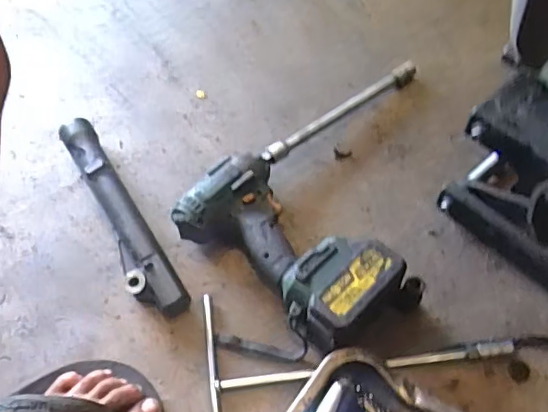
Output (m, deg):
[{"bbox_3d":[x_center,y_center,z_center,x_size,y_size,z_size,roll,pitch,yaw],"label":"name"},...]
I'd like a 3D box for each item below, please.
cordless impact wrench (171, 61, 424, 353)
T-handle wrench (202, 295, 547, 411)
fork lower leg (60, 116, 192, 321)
[{"bbox_3d":[0.105,-0.018,0.641,0.394,0.084,0.257,-33,63,-20],"label":"cordless impact wrench"},{"bbox_3d":[0.120,0.151,0.559,0.371,0.017,0.181,-8,58,-6],"label":"T-handle wrench"},{"bbox_3d":[-0.186,0.008,0.648,0.052,0.039,0.293,-27,62,-17],"label":"fork lower leg"}]

